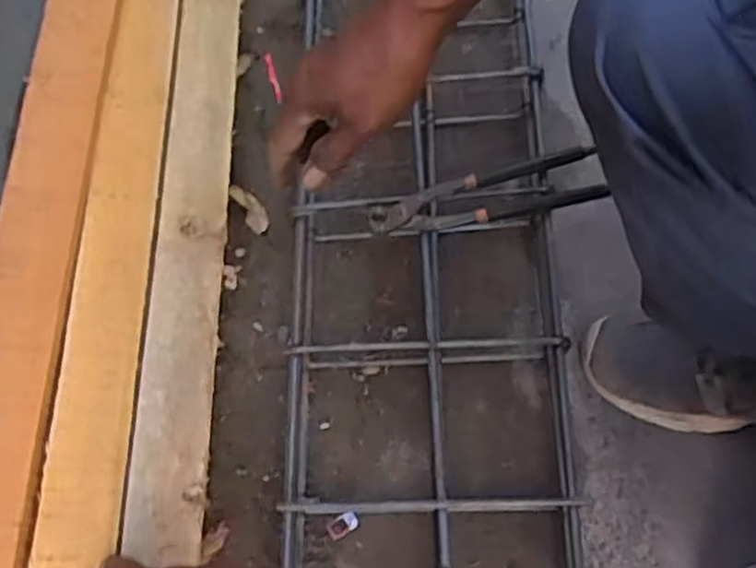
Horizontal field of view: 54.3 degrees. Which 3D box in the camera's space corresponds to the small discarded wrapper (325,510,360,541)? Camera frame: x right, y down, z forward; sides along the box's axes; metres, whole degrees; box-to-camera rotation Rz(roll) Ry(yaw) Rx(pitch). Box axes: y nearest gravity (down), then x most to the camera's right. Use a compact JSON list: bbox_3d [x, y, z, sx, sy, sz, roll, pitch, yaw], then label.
[{"bbox_3d":[-0.031,0.209,0.640,0.028,0.004,0.016,-26,72,-16],"label":"small discarded wrapper"}]

